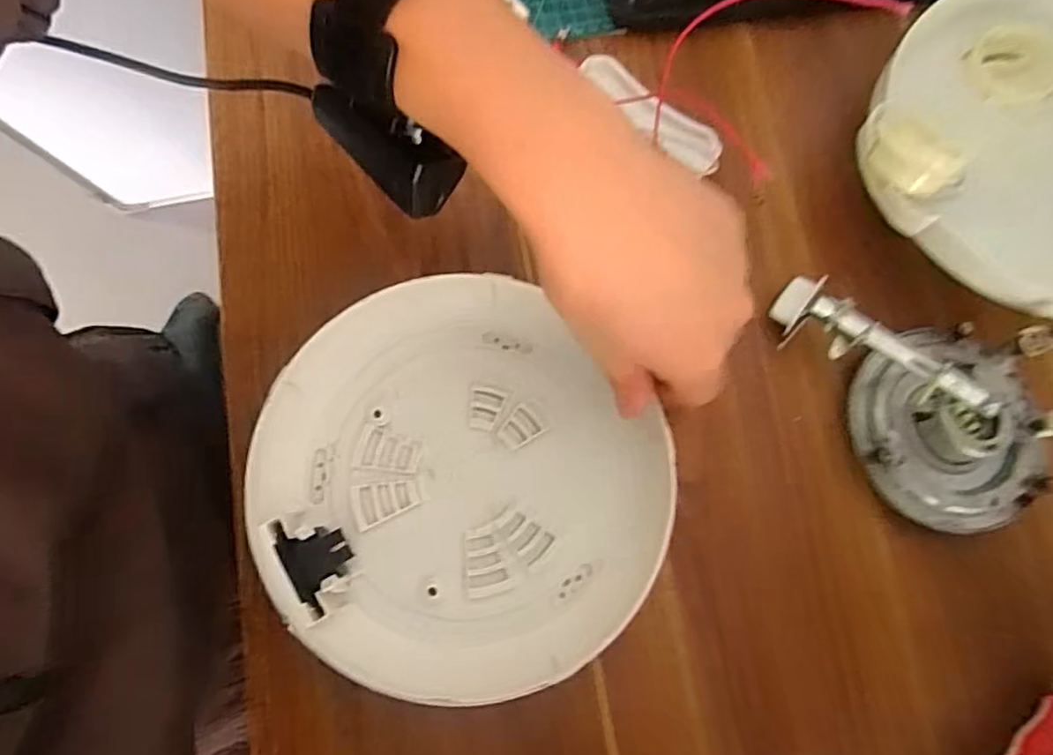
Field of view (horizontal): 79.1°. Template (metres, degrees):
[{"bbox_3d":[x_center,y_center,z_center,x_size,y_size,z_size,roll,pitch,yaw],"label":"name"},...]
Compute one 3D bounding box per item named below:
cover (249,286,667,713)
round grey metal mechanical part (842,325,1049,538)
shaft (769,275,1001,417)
[{"bbox_3d":[-0.035,0.055,0.326,0.188,0.041,0.193,0,80,0],"label":"cover"},{"bbox_3d":[0.230,0.026,0.343,0.100,0.032,0.106,1,78,-4],"label":"round grey metal mechanical part"},{"bbox_3d":[0.189,-0.016,0.342,0.117,0.017,0.038,35,82,23],"label":"shaft"}]

